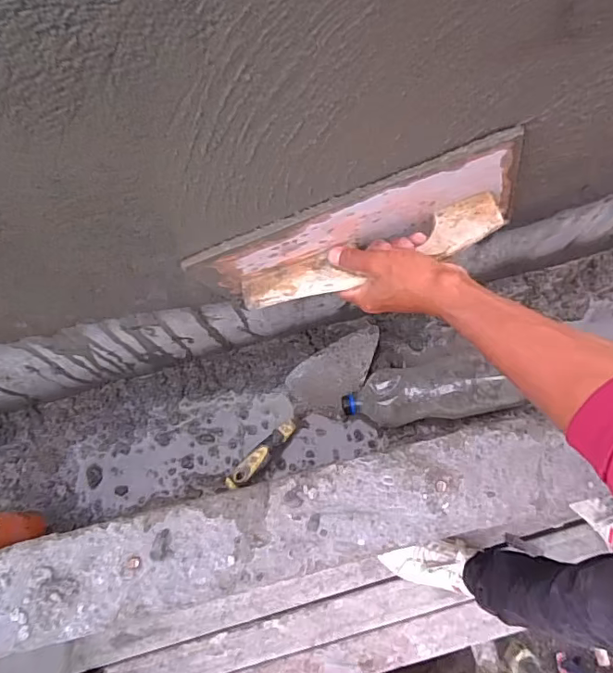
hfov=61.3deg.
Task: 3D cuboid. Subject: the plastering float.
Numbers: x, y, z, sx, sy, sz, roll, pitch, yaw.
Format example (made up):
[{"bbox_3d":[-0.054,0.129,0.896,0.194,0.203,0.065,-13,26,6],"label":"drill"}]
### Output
[{"bbox_3d":[0.053,-0.087,0.528,0.321,0.137,0.051,-18,73,12],"label":"plastering float"}]

